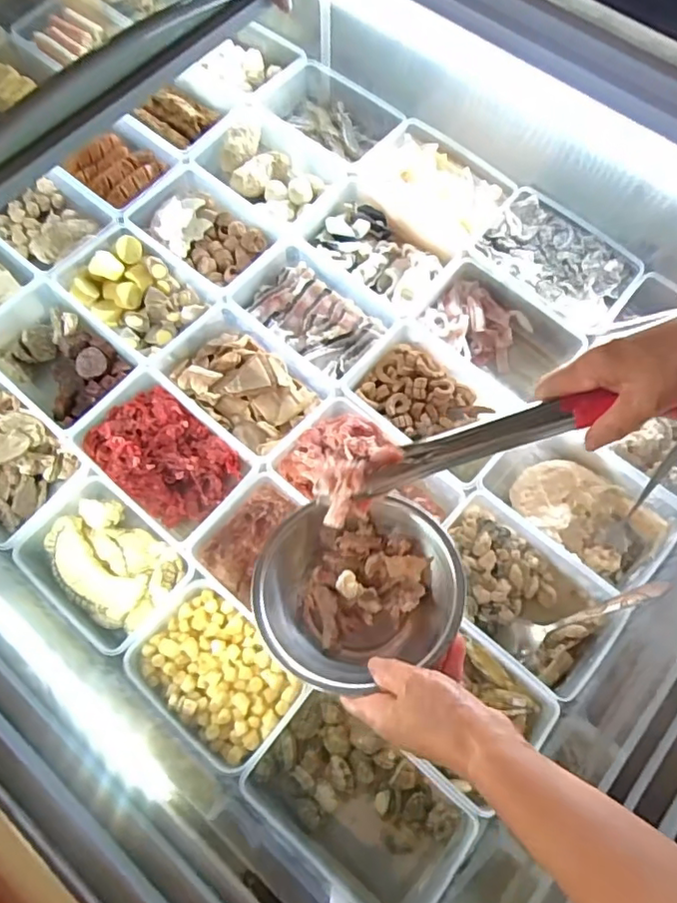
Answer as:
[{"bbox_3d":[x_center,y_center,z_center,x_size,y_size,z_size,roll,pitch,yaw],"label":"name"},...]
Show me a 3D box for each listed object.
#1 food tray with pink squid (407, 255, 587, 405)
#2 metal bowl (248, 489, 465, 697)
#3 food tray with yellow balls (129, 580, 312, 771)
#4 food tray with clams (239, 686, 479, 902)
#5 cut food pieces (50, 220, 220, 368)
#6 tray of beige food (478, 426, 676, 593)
[{"bbox_3d":[0.190,-0.137,0.717,0.184,0.082,0.121,41,79,11],"label":"food tray with pink squid"},{"bbox_3d":[0.017,0.118,0.489,0.166,0.068,0.164,-4,64,5],"label":"metal bowl"},{"bbox_3d":[-0.120,0.217,0.564,0.161,0.043,0.111,40,78,10],"label":"food tray with yellow balls"},{"bbox_3d":[0.018,0.320,0.525,0.188,0.067,0.113,39,78,10],"label":"food tray with clams"},{"bbox_3d":[-0.249,-0.192,0.715,0.169,0.032,0.127,39,78,10],"label":"cut food pieces"},{"bbox_3d":[0.257,0.060,0.625,0.182,0.062,0.118,39,78,10],"label":"tray of beige food"}]

